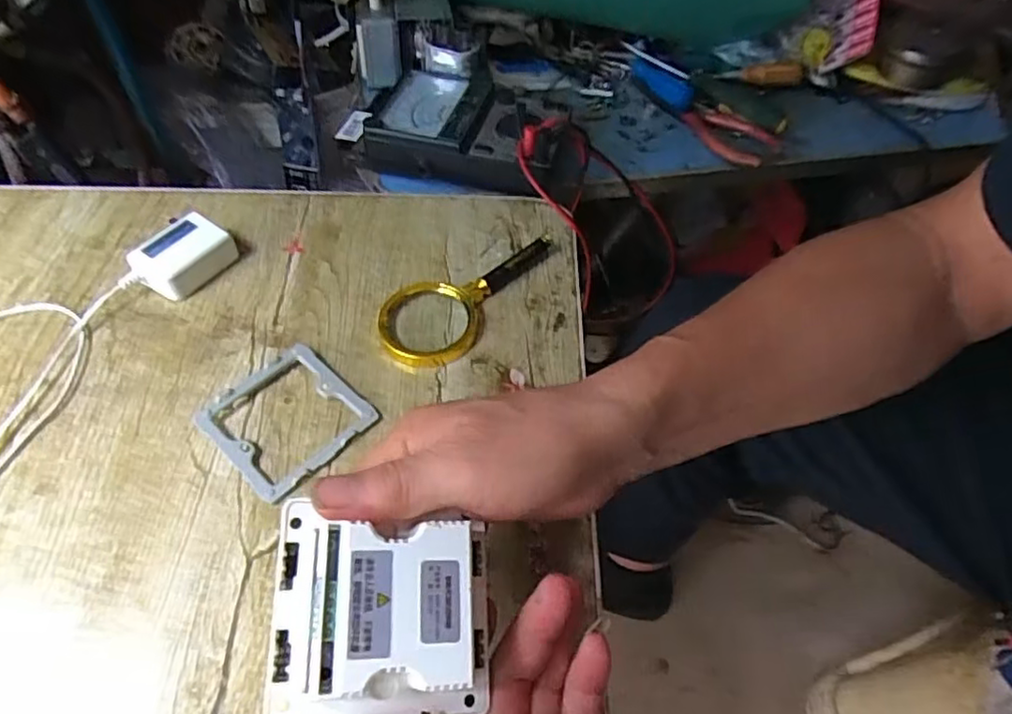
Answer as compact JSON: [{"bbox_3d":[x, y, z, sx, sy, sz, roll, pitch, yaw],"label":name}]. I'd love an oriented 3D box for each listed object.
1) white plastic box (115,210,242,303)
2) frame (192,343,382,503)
[{"bbox_3d":[-0.241,-0.071,0.476,0.045,0.030,0.069,26,56,18],"label":"white plastic box"},{"bbox_3d":[-0.138,0.037,0.405,0.089,0.010,0.086,36,60,24],"label":"frame"}]

